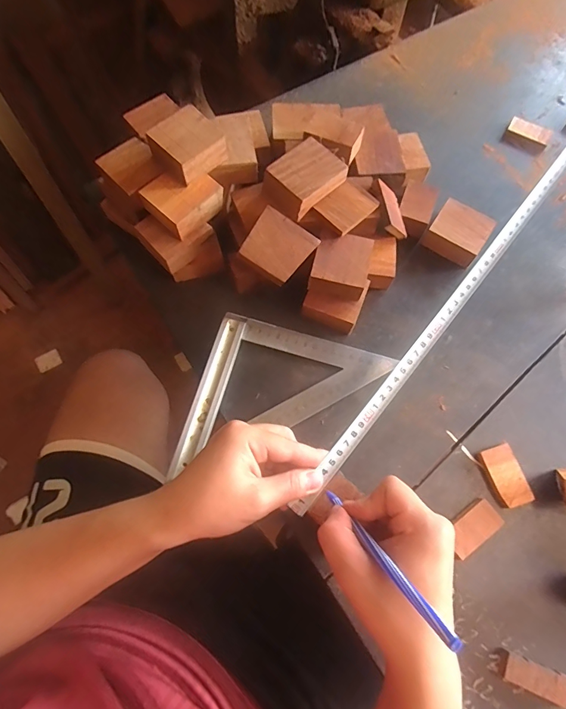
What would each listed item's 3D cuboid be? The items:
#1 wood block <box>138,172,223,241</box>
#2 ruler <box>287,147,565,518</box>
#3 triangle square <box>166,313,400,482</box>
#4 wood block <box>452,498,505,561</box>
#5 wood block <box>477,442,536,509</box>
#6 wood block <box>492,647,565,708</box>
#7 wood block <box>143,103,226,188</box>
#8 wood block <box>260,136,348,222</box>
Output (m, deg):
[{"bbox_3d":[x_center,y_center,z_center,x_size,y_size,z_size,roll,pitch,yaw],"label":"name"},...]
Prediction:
[{"bbox_3d":[-0.099,-0.154,0.404,0.063,0.025,0.054,-41,76,-13],"label":"wood block"},{"bbox_3d":[0.163,-0.056,0.367,0.016,0.006,0.479,41,81,-6],"label":"ruler"},{"bbox_3d":[0.006,0.052,0.402,0.179,0.015,0.163,15,71,3],"label":"triangle square"},{"bbox_3d":[0.173,0.159,0.373,0.054,0.010,0.029,-36,76,-14],"label":"wood block"},{"bbox_3d":[0.211,0.116,0.388,0.033,0.012,0.054,-18,72,-9],"label":"wood block"},{"bbox_3d":[0.205,0.263,0.331,0.059,0.012,0.022,21,71,5],"label":"wood block"},{"bbox_3d":[-0.091,-0.202,0.393,0.054,0.026,0.059,41,75,12],"label":"wood block"},{"bbox_3d":[0.021,-0.179,0.416,0.074,0.025,0.055,-42,77,-14],"label":"wood block"}]

